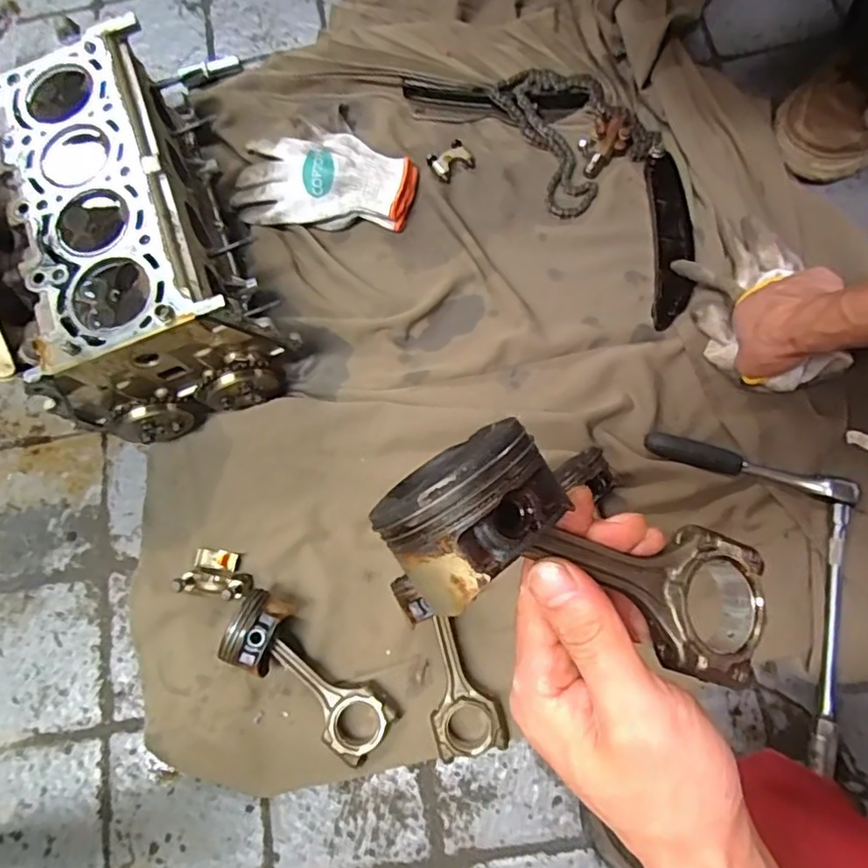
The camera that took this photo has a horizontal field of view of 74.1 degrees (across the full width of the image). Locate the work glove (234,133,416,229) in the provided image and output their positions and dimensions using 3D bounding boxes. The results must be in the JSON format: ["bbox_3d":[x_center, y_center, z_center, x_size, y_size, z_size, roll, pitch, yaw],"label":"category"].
[{"bbox_3d":[-0.126,-0.296,0.671,0.204,0.029,0.106,0,75,6],"label":"work glove"}]

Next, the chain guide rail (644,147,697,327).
[{"bbox_3d":[0.260,-0.212,0.634,0.040,0.031,0.193,0,75,5],"label":"chain guide rail"}]

